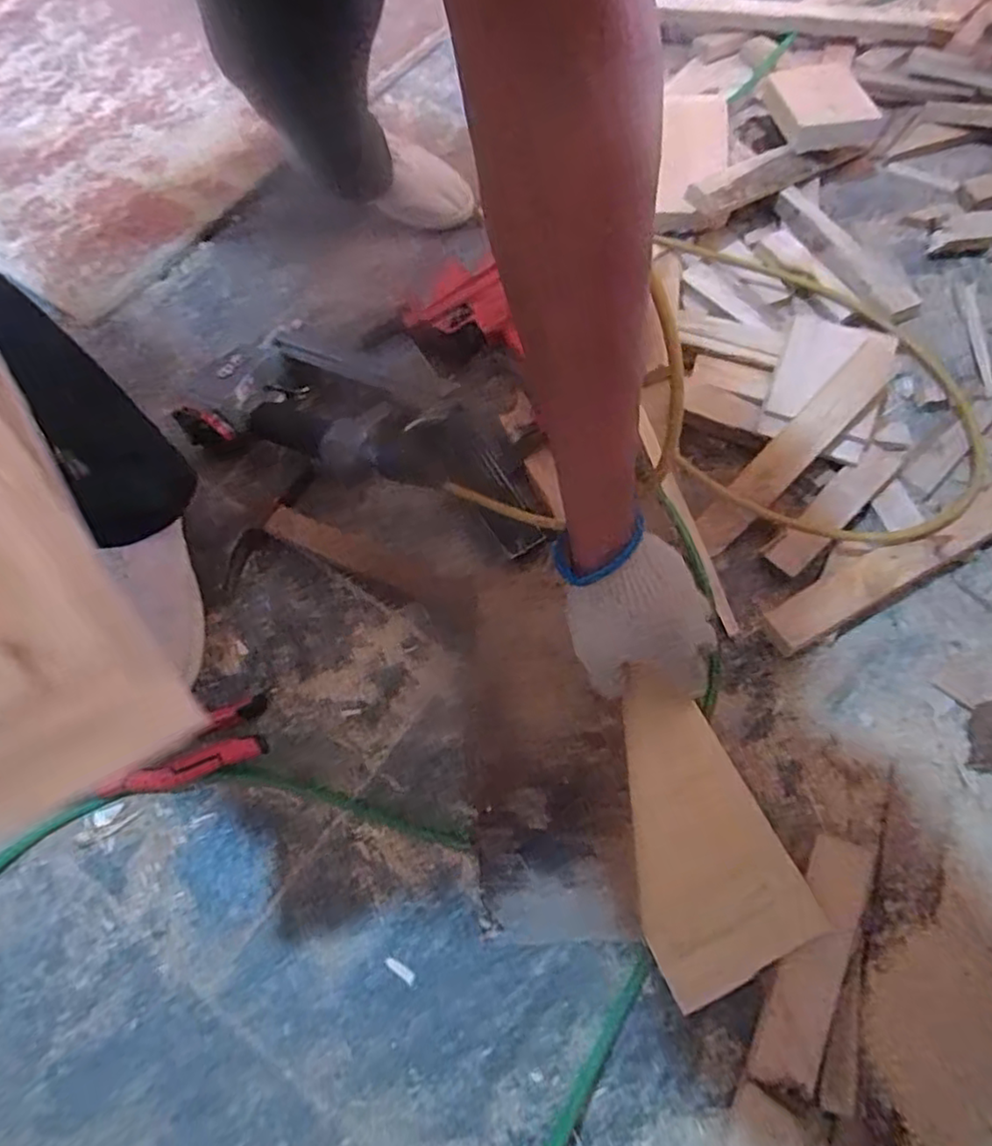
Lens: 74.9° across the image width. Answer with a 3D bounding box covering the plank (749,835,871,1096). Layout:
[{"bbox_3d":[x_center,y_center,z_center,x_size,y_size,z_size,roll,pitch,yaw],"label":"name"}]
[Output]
[{"bbox_3d":[0.227,0.273,0.463,0.042,0.015,0.170,26,69,12],"label":"plank"}]

